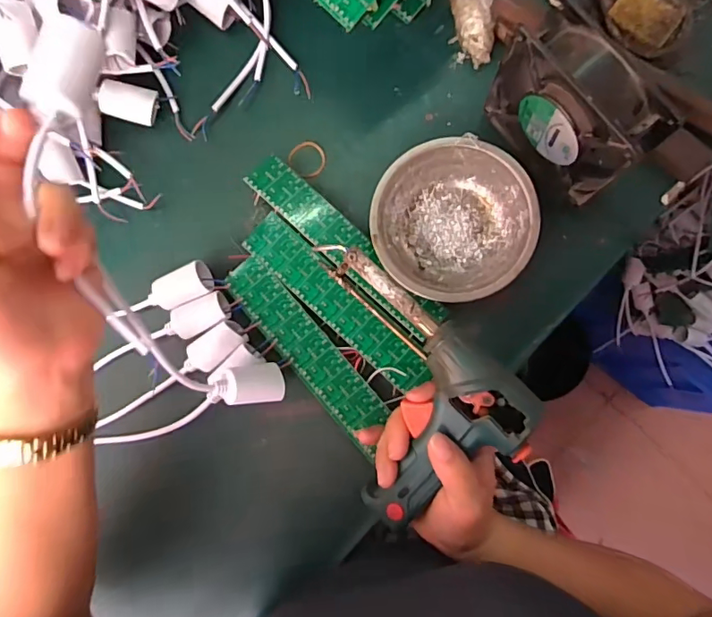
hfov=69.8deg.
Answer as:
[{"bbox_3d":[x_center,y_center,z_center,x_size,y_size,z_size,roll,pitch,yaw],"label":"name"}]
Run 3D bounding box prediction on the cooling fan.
[{"bbox_3d":[0.160,-0.146,0.378,0.046,0.108,0.120,-37,84,-2],"label":"cooling fan"}]

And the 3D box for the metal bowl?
[{"bbox_3d":[0.078,-0.069,0.416,0.124,0.038,0.123,0,85,2],"label":"metal bowl"}]

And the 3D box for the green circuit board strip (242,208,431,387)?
[{"bbox_3d":[-0.015,-0.005,0.426,0.187,0.004,0.038,42,87,5],"label":"green circuit board strip"}]

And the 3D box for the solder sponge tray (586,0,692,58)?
[{"bbox_3d":[0.242,-0.261,0.436,0.071,0.013,0.096,-34,84,-1],"label":"solder sponge tray"}]

